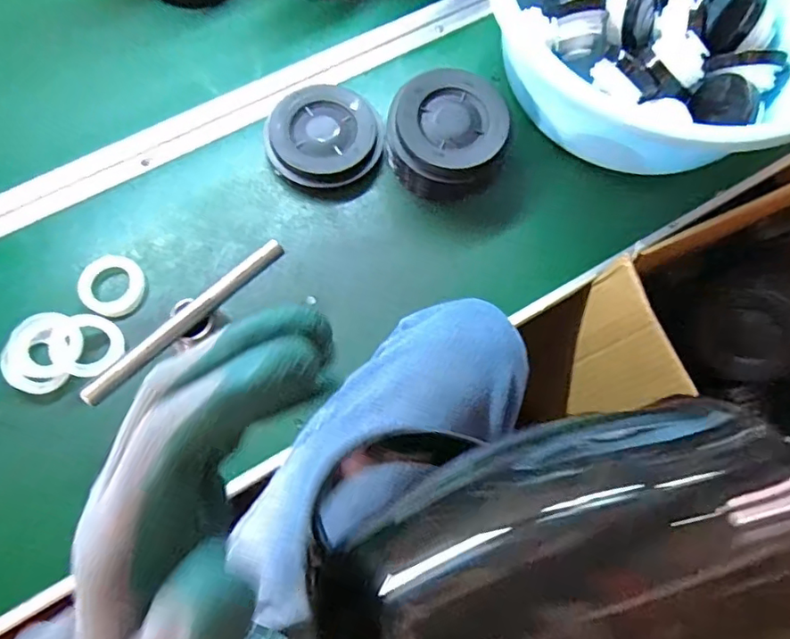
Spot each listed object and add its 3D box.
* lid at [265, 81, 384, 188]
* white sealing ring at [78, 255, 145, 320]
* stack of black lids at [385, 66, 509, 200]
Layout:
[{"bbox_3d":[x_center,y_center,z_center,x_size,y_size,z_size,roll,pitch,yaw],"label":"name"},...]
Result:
[{"bbox_3d":[-0.076,-0.191,0.585,0.112,0.033,0.110,1,72,-2],"label":"lid"},{"bbox_3d":[-0.268,-0.033,0.529,0.055,0.016,0.057,1,72,-2],"label":"white sealing ring"},{"bbox_3d":[0.051,-0.183,0.570,0.116,0.071,0.113,24,72,6],"label":"stack of black lids"}]

